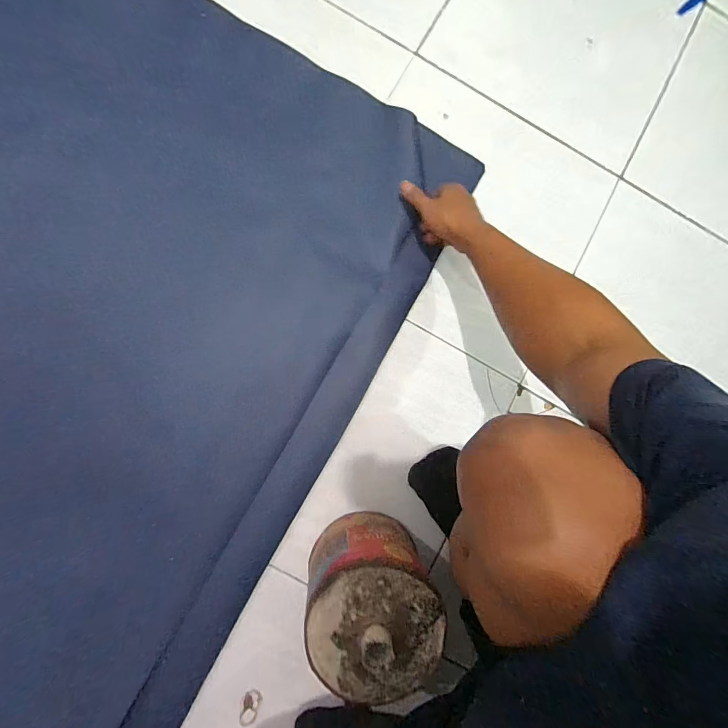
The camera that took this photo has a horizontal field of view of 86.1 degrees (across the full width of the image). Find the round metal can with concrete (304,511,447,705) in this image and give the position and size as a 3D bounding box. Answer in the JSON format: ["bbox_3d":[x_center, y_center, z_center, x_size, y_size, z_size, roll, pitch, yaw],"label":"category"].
[{"bbox_3d":[0.005,0.276,0.456,0.135,0.160,0.145,1,84,-6],"label":"round metal can with concrete"}]

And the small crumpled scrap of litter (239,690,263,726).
[{"bbox_3d":[-0.152,0.462,0.523,0.024,0.004,0.044,14,84,-4],"label":"small crumpled scrap of litter"}]

